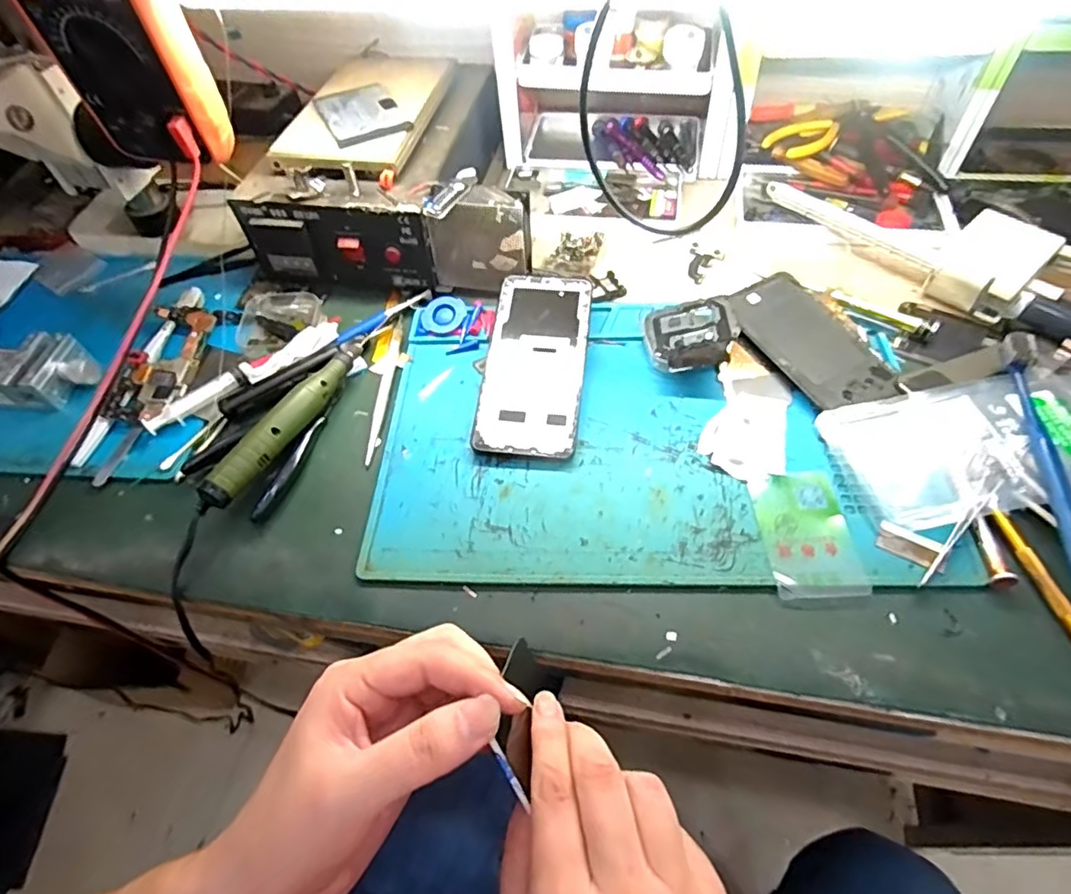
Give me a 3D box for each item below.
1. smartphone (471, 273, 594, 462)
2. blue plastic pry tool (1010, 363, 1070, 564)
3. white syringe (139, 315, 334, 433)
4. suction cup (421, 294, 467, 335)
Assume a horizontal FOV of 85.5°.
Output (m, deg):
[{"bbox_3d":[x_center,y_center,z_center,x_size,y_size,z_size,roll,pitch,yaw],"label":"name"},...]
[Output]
[{"bbox_3d":[0.001,-0.067,0.441,0.074,0.005,0.161,6,64,6],"label":"smartphone"},{"bbox_3d":[0.316,0.016,0.354,0.012,0.012,0.168,6,55,7],"label":"blue plastic pry tool"},{"bbox_3d":[-0.228,-0.057,0.455,0.157,0.019,0.025,-31,58,-16],"label":"white syringe"},{"bbox_3d":[-0.077,-0.111,0.488,0.037,0.014,0.034,-2,55,3],"label":"suction cup"}]

